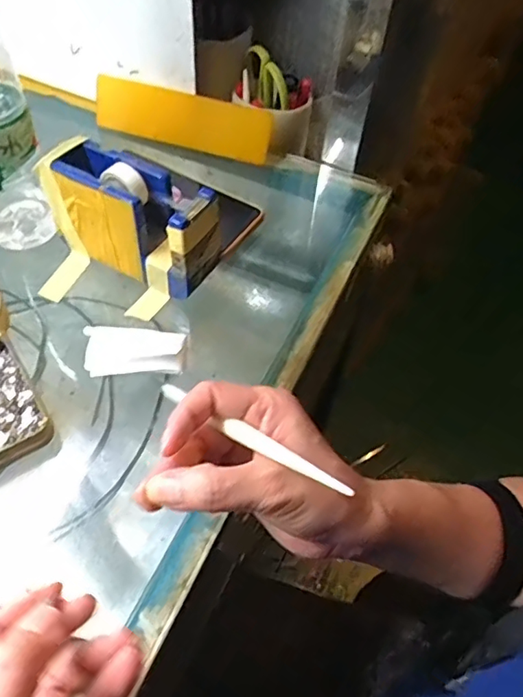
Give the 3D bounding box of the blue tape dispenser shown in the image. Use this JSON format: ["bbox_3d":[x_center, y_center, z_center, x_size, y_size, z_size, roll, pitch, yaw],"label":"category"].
[{"bbox_3d":[-0.098,-0.098,0.415,0.135,0.077,0.050,25,56,14],"label":"blue tape dispenser"}]

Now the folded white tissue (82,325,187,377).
[{"bbox_3d":[-0.090,-0.001,0.385,0.067,0.020,0.035,0,53,-4],"label":"folded white tissue"}]

